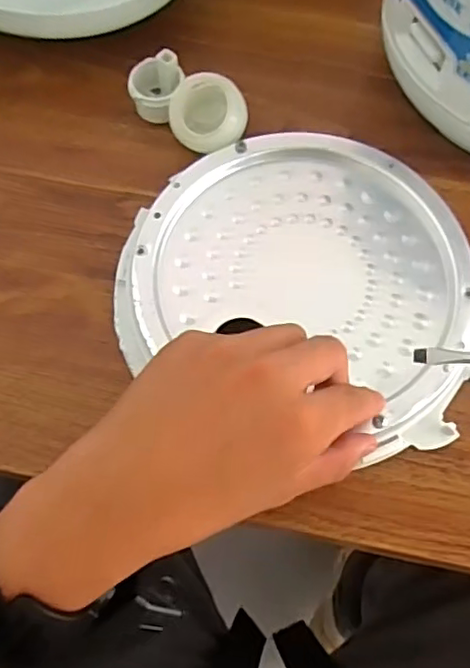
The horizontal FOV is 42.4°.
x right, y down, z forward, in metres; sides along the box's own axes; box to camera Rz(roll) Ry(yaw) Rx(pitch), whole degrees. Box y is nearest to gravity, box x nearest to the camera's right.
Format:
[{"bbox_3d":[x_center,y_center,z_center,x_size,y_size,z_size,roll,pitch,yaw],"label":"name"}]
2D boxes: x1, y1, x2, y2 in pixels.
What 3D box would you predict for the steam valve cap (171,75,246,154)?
[{"bbox_3d":[-0.015,-0.132,0.364,0.043,0.021,0.042,-3,102,13],"label":"steam valve cap"}]

